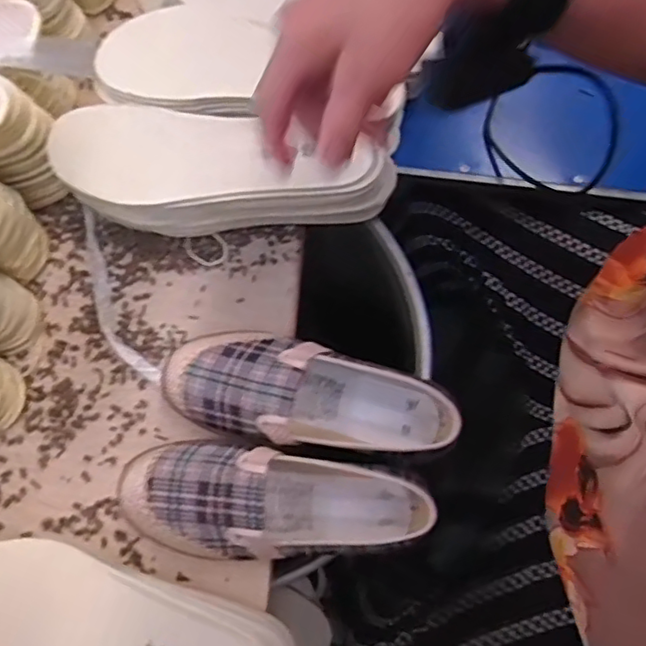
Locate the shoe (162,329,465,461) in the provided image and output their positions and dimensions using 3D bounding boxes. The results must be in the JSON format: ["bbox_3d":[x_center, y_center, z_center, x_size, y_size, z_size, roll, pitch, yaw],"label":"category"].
[{"bbox_3d":[-0.019,0.056,0.486,0.211,0.070,0.084,13,79,4],"label":"shoe"}]

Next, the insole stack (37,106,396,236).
[{"bbox_3d":[-0.080,-0.120,0.505,0.272,0.059,0.088,6,78,-4],"label":"insole stack"}]

